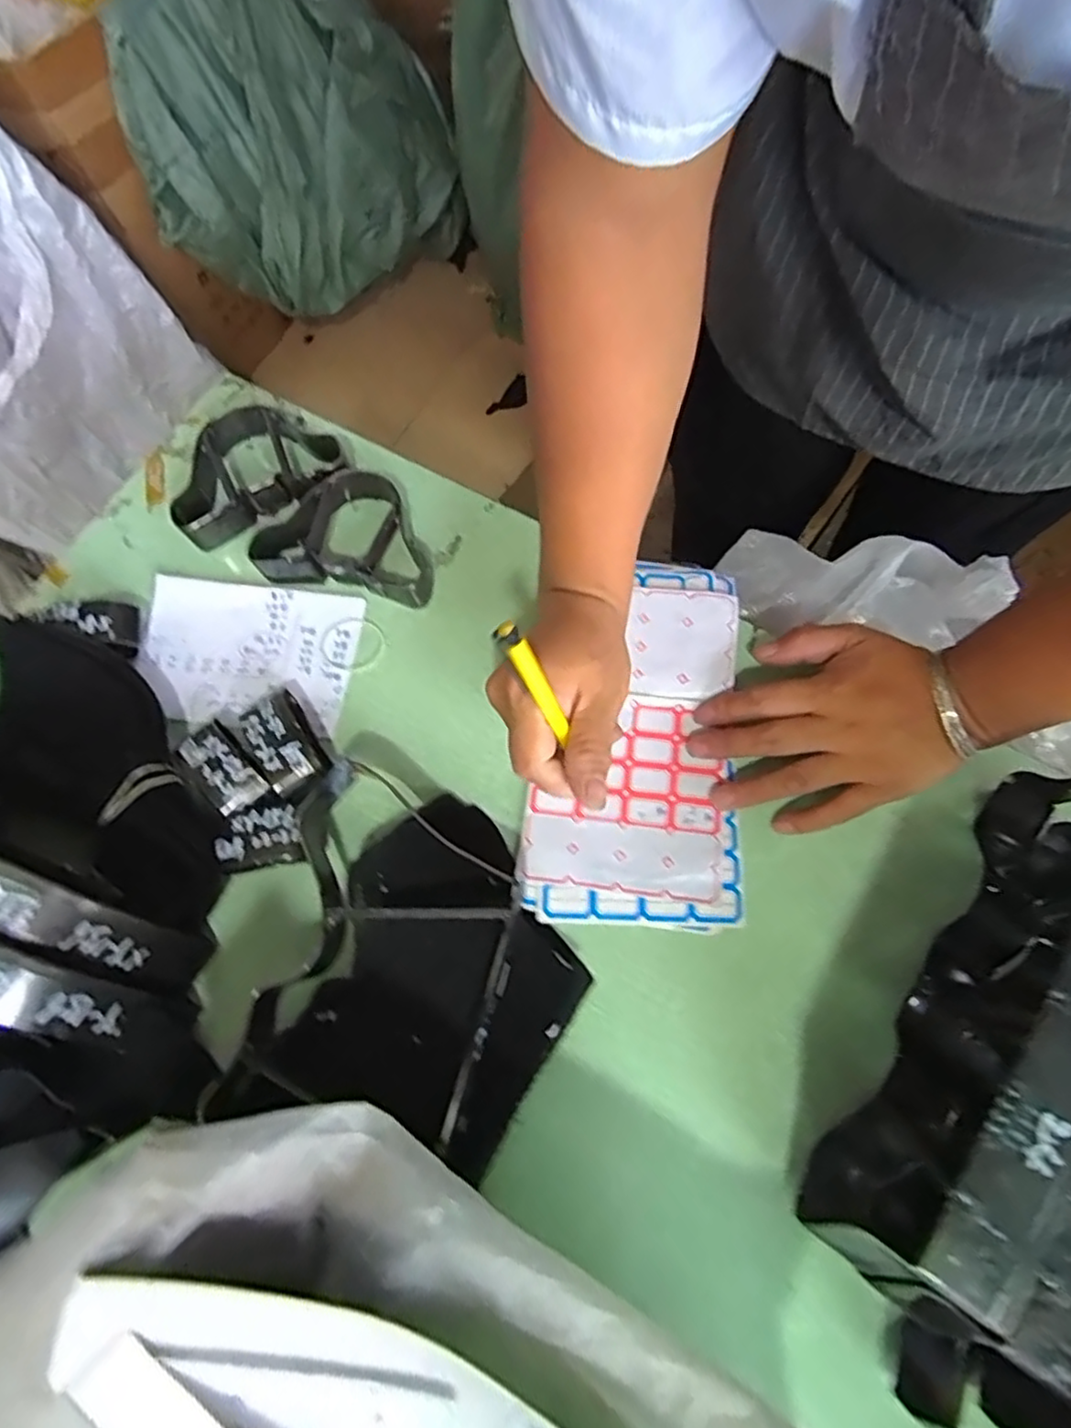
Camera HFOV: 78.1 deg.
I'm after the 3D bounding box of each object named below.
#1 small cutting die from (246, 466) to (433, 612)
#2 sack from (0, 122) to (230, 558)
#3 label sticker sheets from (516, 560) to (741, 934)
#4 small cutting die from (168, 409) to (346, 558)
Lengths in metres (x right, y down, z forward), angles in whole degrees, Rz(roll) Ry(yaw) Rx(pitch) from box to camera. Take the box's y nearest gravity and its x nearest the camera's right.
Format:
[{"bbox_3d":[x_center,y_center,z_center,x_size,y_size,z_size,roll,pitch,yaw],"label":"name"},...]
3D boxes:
[{"bbox_3d":[-0.129,-0.128,0.472,0.122,0.033,0.087,12,72,8],"label":"small cutting die"},{"bbox_3d":[-0.799,-0.547,1.016,0.266,0.419,0.496,42,78,16],"label":"sack"},{"bbox_3d":[0.062,0.011,0.414,0.124,0.011,0.232,3,73,6],"label":"label sticker sheets"},{"bbox_3d":[-0.210,-0.184,0.494,0.124,0.032,0.096,-24,71,-5],"label":"small cutting die"}]

